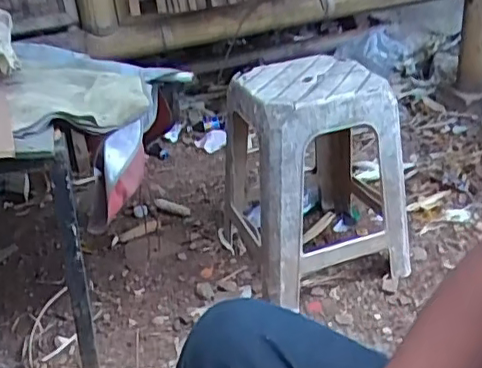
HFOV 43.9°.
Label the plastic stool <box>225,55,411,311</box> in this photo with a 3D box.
[{"bbox_3d":[0.161,-0.028,1.375,0.346,0.432,0.300,-15,29,-17],"label":"plastic stool"}]

